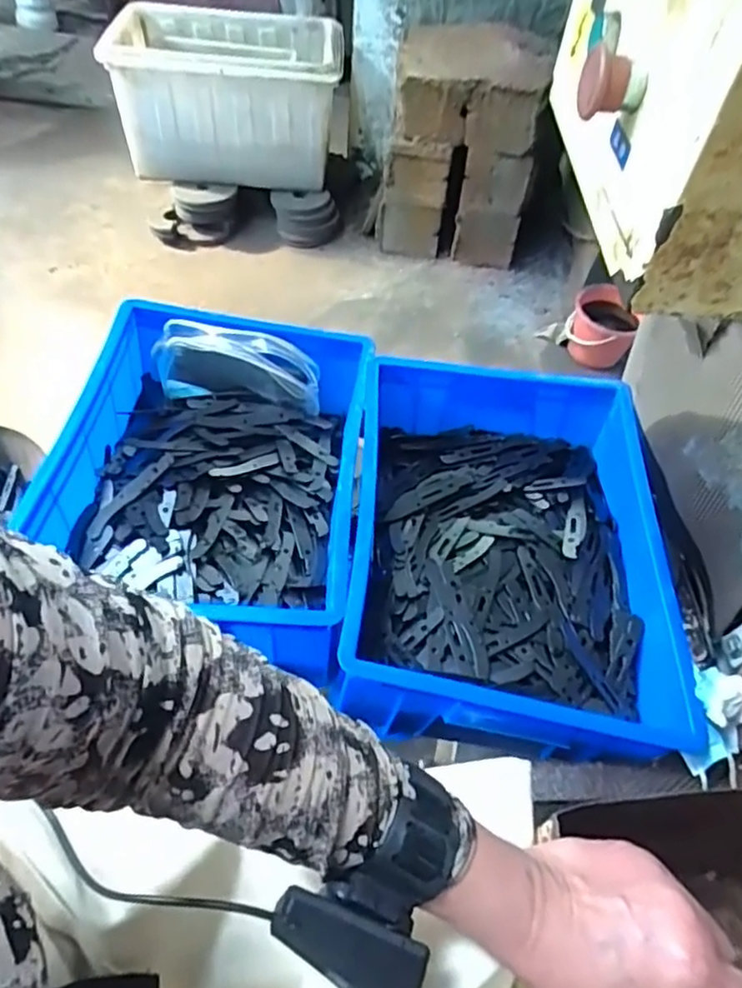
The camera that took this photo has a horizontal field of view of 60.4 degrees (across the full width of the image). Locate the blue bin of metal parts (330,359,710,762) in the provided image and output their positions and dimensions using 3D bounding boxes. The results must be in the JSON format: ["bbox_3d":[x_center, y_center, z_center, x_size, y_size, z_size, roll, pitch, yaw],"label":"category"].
[{"bbox_3d":[0.138,0.036,0.662,0.300,0.099,0.427,8,54,0],"label":"blue bin of metal parts"}]

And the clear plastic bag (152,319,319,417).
[{"bbox_3d":[-0.161,-0.157,0.766,0.198,0.066,0.059,11,54,2],"label":"clear plastic bag"}]

